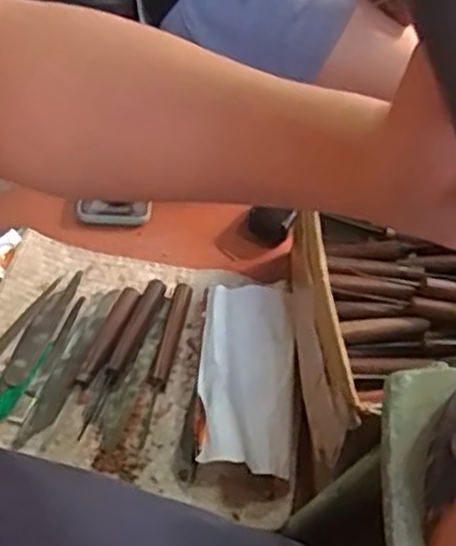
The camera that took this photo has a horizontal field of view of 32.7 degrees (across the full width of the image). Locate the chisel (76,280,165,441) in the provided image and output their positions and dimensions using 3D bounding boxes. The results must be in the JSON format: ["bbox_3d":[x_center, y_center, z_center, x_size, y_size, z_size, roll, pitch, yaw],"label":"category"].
[{"bbox_3d":[-0.097,0.074,0.713,0.018,0.012,0.176,17,45,8],"label":"chisel"}]

